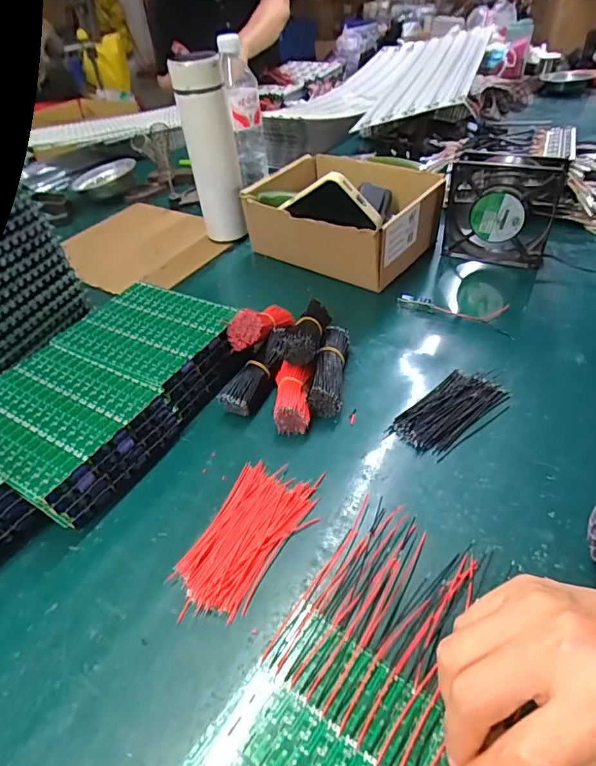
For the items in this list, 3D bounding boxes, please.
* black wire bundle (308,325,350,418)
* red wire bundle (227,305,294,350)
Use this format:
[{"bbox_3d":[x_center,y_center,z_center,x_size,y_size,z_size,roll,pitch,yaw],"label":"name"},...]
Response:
[{"bbox_3d":[0.035,-0.015,0.448,0.028,0.033,0.101,6,43,12],"label":"black wire bundle"},{"bbox_3d":[-0.033,-0.063,0.476,0.033,0.035,0.102,10,22,20],"label":"red wire bundle"}]

